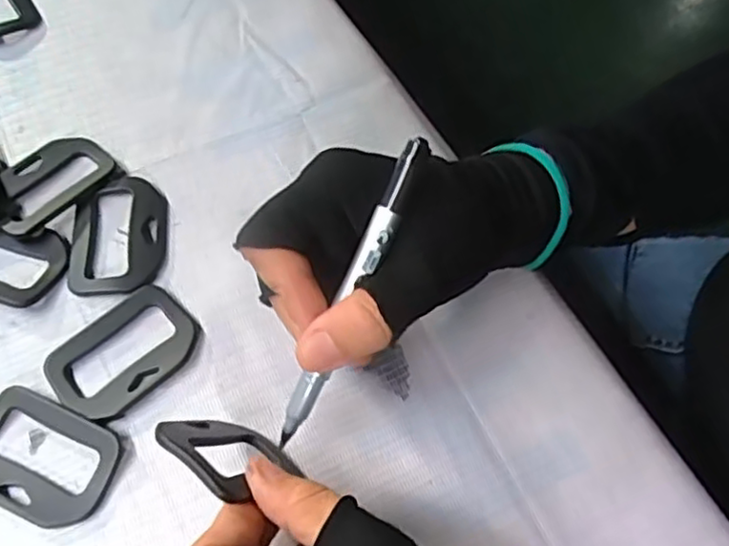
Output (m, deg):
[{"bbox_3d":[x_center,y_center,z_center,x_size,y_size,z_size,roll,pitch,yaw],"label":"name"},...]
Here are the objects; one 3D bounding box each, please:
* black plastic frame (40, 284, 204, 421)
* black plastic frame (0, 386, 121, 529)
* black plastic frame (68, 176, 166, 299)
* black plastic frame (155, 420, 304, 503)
[{"bbox_3d":[-0.102,0.034,0.291,0.059,0.006,0.044,-41,69,-18],"label":"black plastic frame"},{"bbox_3d":[-0.127,0.073,0.271,0.059,0.007,0.043,22,65,12],"label":"black plastic frame"},{"bbox_3d":[-0.114,-0.018,0.318,0.041,0.006,0.060,-5,63,-2],"label":"black plastic frame"},{"bbox_3d":[-0.047,0.063,0.245,0.037,0.057,0.007,42,94,23],"label":"black plastic frame"}]

